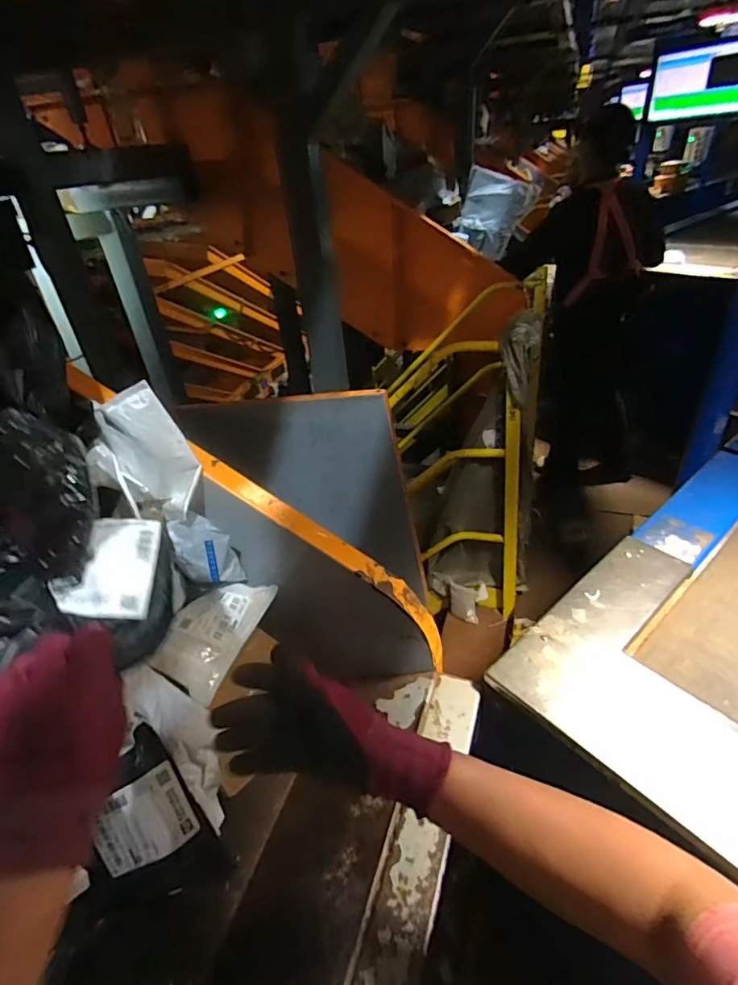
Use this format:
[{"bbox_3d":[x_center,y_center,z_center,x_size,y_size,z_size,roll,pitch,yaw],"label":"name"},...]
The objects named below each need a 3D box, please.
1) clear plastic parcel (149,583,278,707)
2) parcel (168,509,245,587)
[{"bbox_3d":[-0.213,0.187,0.685,0.099,0.031,0.166,27,55,2],"label":"clear plastic parcel"},{"bbox_3d":[-0.216,0.084,0.674,0.075,0.114,0.040,-18,36,-16],"label":"parcel"}]

